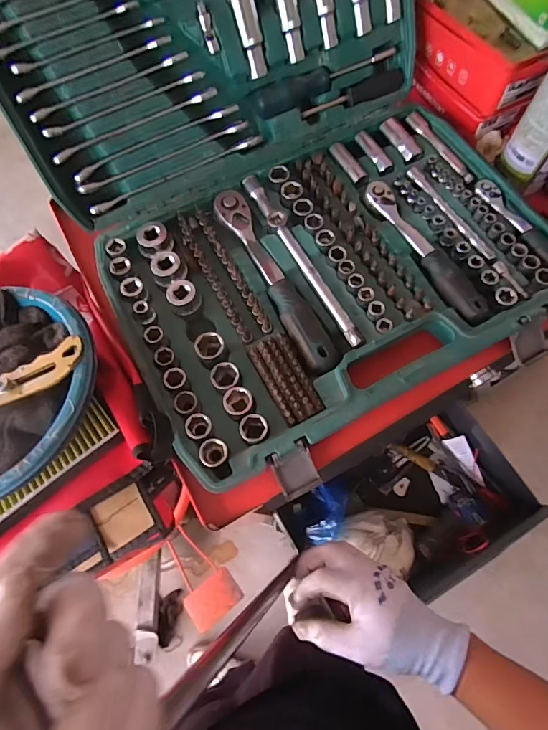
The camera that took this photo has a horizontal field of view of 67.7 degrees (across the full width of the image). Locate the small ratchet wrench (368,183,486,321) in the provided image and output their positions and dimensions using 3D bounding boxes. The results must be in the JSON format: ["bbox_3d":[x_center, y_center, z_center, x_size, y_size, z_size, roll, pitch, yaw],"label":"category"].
[{"bbox_3d":[0.168,-0.131,0.451,0.037,0.020,0.195,-28,71,-10],"label":"small ratchet wrench"}]

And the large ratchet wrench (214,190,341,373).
[{"bbox_3d":[-0.001,-0.097,0.451,0.034,0.029,0.245,-26,71,-9],"label":"large ratchet wrench"}]

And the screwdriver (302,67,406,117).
[{"bbox_3d":[0.100,-0.340,0.513,0.144,0.018,0.021,-26,71,-9],"label":"screwdriver"}]

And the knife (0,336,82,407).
[{"bbox_3d":[-0.238,0.020,0.361,0.156,0.011,0.030,-24,70,7],"label":"knife"}]

